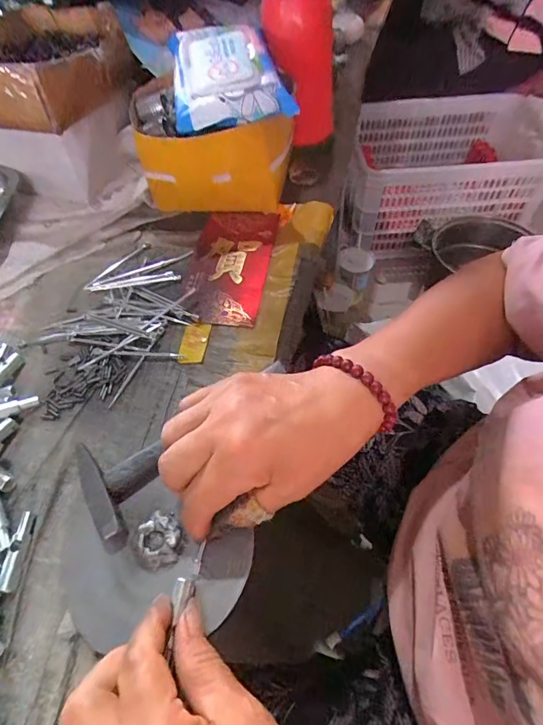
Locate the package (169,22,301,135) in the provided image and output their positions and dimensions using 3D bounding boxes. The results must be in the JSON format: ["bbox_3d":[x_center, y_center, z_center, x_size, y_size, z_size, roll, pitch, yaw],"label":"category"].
[{"bbox_3d":[-0.042,-0.281,0.385,0.107,0.034,0.140,-8,57,0],"label":"package"}]

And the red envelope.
[{"bbox_3d":[-0.043,-0.106,0.415,0.081,0.007,0.159,5,58,8],"label":"red envelope"}]

